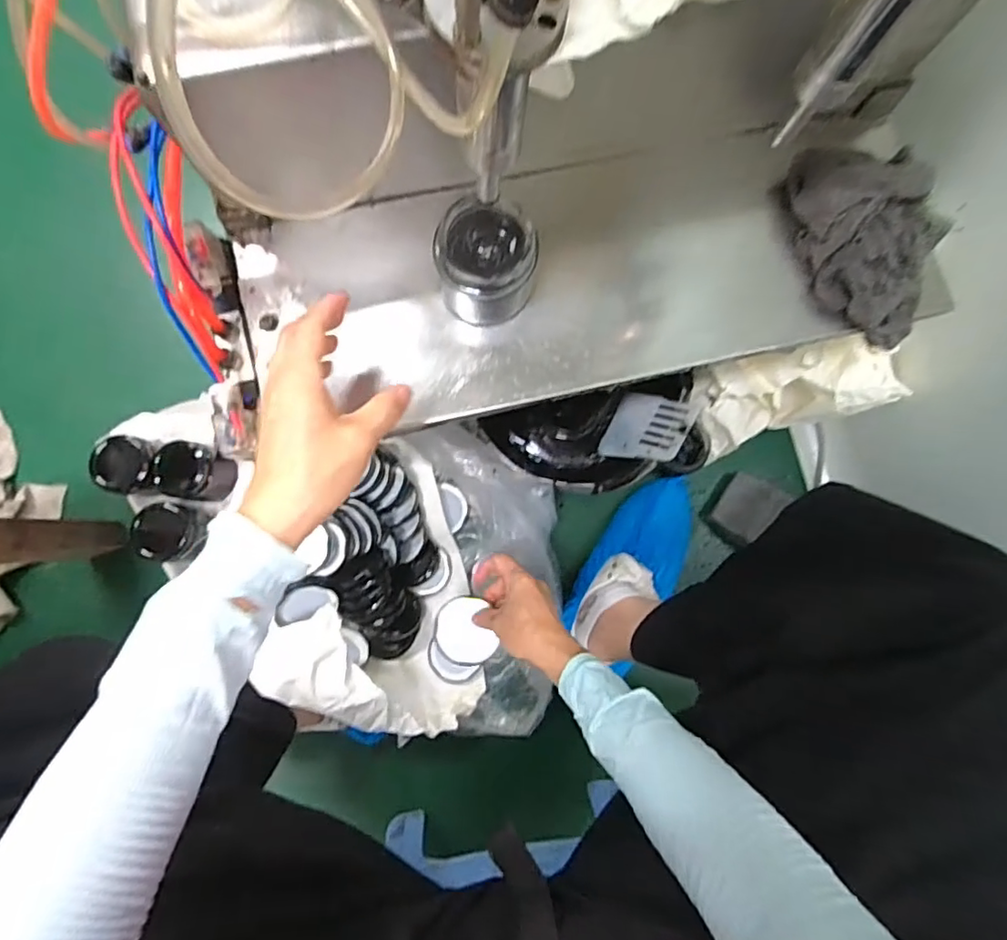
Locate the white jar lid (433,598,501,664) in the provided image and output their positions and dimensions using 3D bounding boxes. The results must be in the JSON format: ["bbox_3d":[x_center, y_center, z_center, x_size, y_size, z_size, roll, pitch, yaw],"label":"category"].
[{"bbox_3d":[-0.037,0.155,0.569,0.056,0.007,0.061,6,83,-2],"label":"white jar lid"}]

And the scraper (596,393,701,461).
[{"bbox_3d":[0.166,-0.048,0.687,0.005,0.106,0.083,37,77,-43],"label":"scraper"}]

